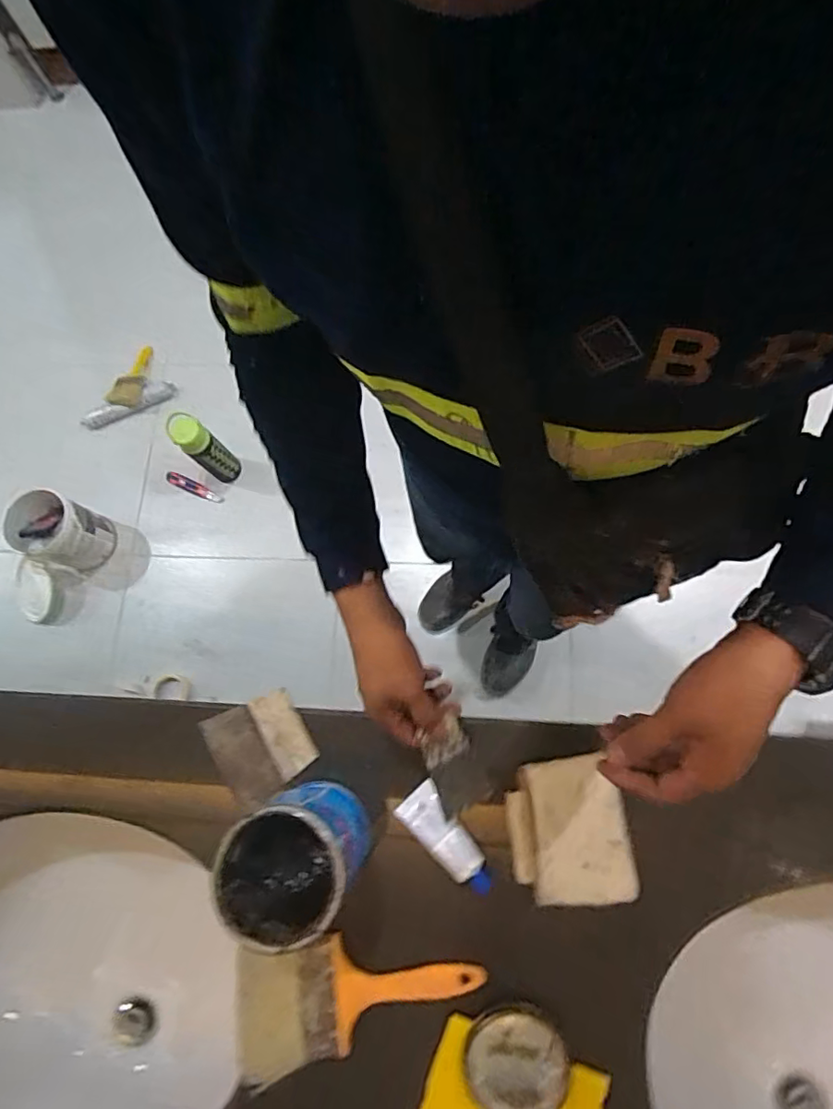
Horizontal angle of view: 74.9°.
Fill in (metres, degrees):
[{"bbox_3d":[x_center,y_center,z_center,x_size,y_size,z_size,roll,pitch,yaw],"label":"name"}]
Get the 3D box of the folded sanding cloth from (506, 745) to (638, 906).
[{"bbox_3d":[0.146,0.264,0.525,0.110,0.013,0.128,-3,74,1],"label":"folded sanding cloth"}]

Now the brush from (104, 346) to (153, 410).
[{"bbox_3d":[-0.843,-0.549,1.633,0.081,0.049,0.257,8,62,4],"label":"brush"}]

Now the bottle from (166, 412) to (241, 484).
[{"bbox_3d":[-0.557,-0.277,1.449,0.107,0.269,0.083,43,84,14],"label":"bottle"}]

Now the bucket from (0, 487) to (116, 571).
[{"bbox_3d":[-0.936,-0.057,1.448,0.155,0.221,0.168,18,78,10],"label":"bucket"}]

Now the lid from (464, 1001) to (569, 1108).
[{"bbox_3d":[0.088,0.453,0.482,0.088,0.009,0.089,-1,76,6],"label":"lid"}]

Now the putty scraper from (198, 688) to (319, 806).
[{"bbox_3d":[-0.168,0.202,0.582,0.100,0.017,0.098,-31,75,-2],"label":"putty scraper"}]

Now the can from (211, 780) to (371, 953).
[{"bbox_3d":[-0.108,0.269,0.489,0.102,0.118,0.113,33,81,13],"label":"can"}]

